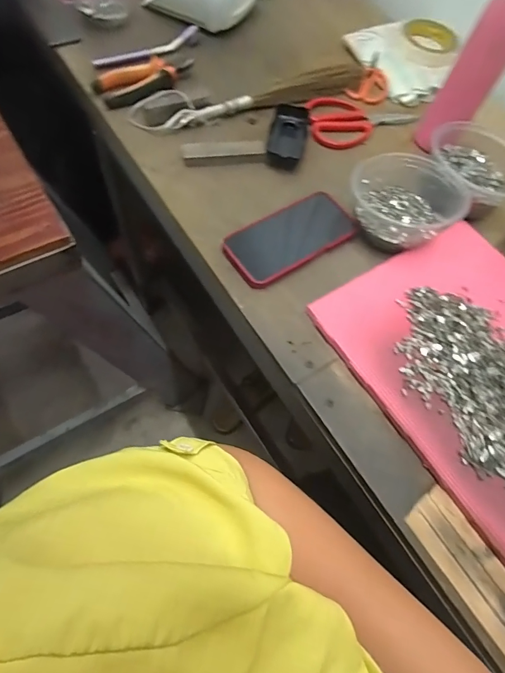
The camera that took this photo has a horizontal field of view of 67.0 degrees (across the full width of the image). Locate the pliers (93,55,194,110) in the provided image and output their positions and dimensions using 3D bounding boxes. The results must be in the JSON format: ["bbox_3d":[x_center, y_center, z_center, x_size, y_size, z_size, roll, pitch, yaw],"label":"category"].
[{"bbox_3d":[-0.155,-0.384,0.562,0.150,0.014,0.069,-33,74,-20],"label":"pliers"}]

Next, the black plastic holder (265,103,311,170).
[{"bbox_3d":[0.052,-0.288,0.545,0.051,0.025,0.101,15,65,-1],"label":"black plastic holder"}]

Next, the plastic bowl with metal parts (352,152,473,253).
[{"bbox_3d":[0.185,-0.179,0.486,0.121,0.048,0.142,-29,73,-19],"label":"plastic bowl with metal parts"}]

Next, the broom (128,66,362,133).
[{"bbox_3d":[0.022,-0.366,0.575,0.356,0.028,0.064,-16,69,-15],"label":"broom"}]

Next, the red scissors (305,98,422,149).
[{"bbox_3d":[0.171,-0.330,0.584,0.170,0.012,0.095,-5,67,-10],"label":"red scissors"}]

